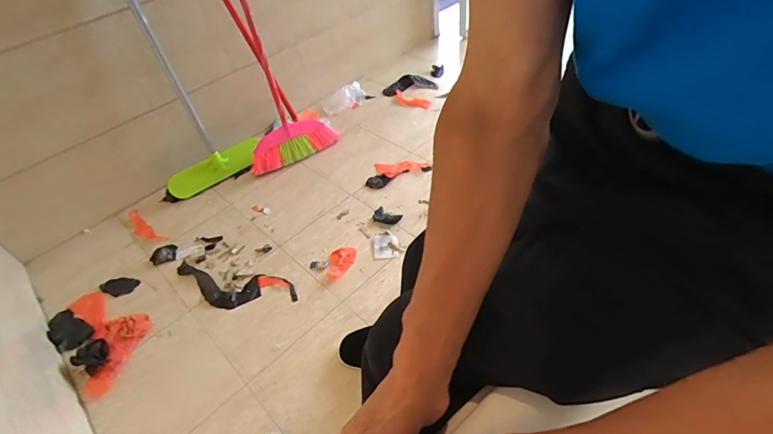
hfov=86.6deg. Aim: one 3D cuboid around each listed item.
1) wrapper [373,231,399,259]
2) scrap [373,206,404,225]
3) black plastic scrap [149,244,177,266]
[{"bbox_3d":[-0.002,0.083,1.211,0.074,0.015,0.087,-11,45,-2],"label":"wrapper"},{"bbox_3d":[-0.001,0.000,1.300,0.091,0.014,0.058,23,53,27],"label":"scrap"},{"bbox_3d":[-0.647,0.109,1.191,0.073,0.013,0.059,-28,48,-18],"label":"black plastic scrap"}]

